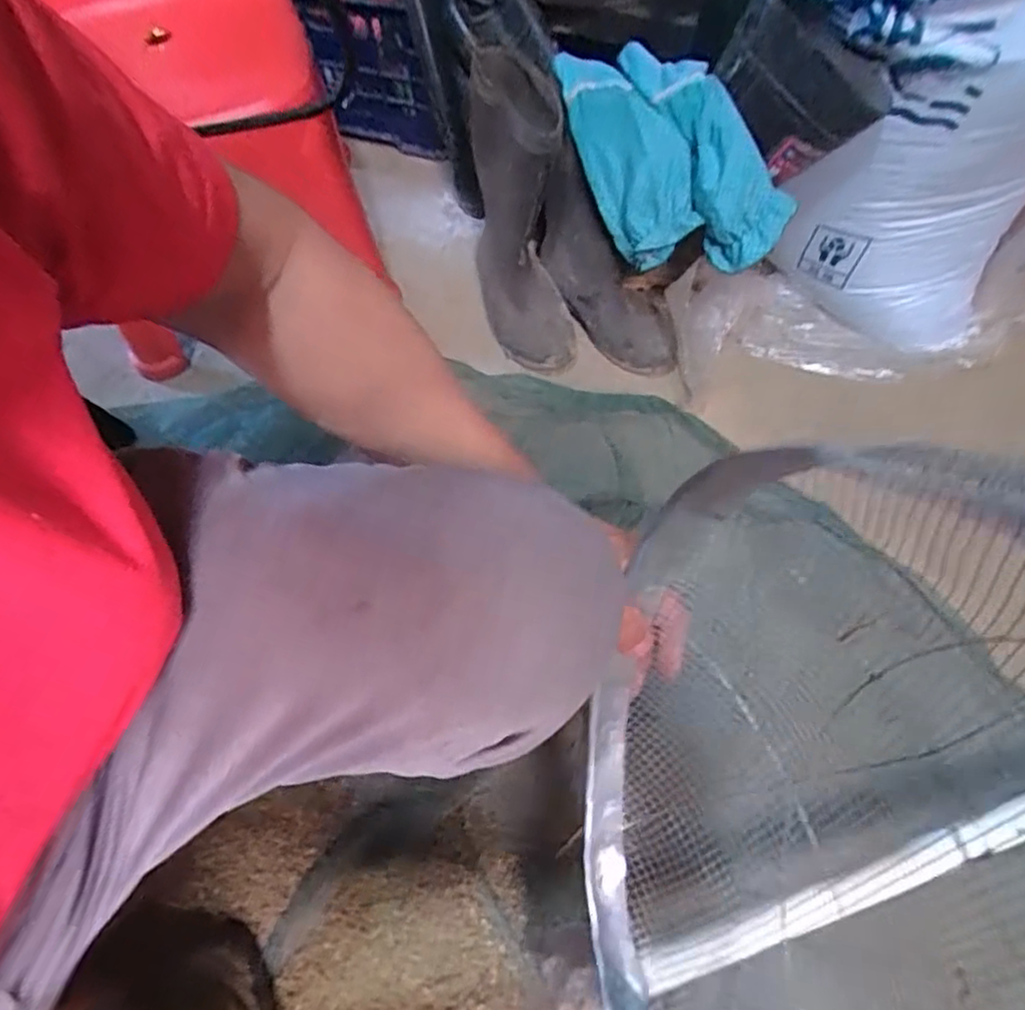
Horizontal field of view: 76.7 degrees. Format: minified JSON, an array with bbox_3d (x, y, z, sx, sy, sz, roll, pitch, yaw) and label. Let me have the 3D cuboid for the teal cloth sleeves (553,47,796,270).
[{"bbox_3d":[0.165,-0.380,0.734,0.118,0.165,0.289,-33,69,-12],"label":"teal cloth sleeves"}]

